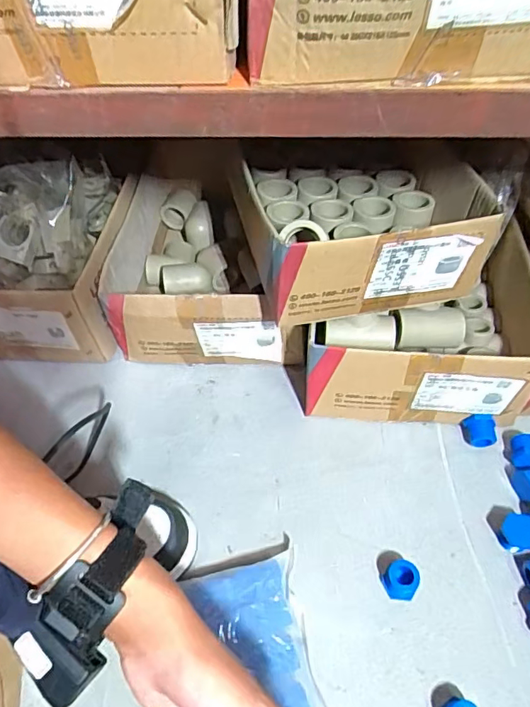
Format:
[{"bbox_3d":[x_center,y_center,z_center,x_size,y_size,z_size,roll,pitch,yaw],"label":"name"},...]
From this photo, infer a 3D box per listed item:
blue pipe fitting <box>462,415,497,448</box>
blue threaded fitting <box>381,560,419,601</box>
[{"bbox_3d":[0.220,0.080,0.514,0.026,0.028,0.027,-4,51,1],"label":"blue pipe fitting"},{"bbox_3d":[0.116,0.193,0.429,0.026,0.024,0.027,-16,52,-9],"label":"blue threaded fitting"}]

